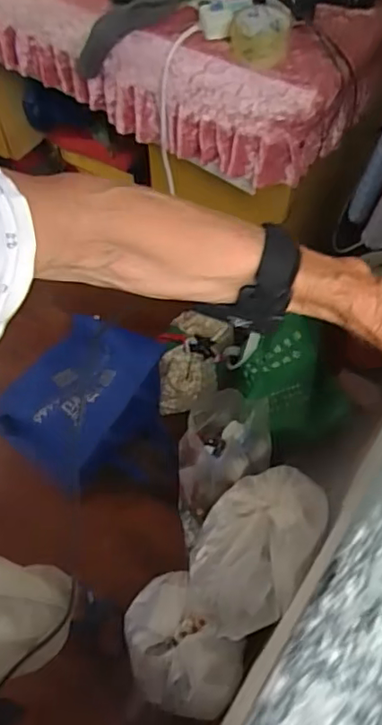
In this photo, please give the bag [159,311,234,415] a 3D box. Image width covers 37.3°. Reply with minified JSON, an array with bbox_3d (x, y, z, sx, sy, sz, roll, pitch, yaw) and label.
[{"bbox_3d":[0.009,-0.006,1.339,0.141,0.127,0.227,10,61,6],"label":"bag"}]

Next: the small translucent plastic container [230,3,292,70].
[{"bbox_3d":[0.100,-0.471,0.814,0.081,0.040,0.092,9,61,6],"label":"small translucent plastic container"}]

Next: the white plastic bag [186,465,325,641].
[{"bbox_3d":[0.116,0.317,1.004,0.187,0.112,0.306,27,64,15],"label":"white plastic bag"}]

